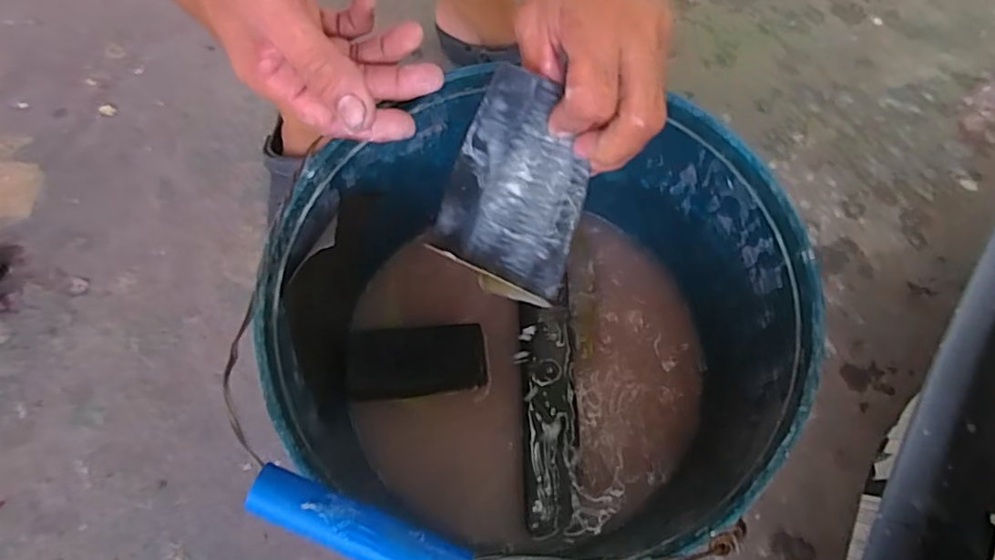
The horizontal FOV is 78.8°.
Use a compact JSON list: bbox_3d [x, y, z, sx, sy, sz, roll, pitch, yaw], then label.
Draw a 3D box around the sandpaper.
[{"bbox_3d":[0.011,-0.049,0.322,0.073,0.020,0.109,19,91,-1],"label":"sandpaper"}]

